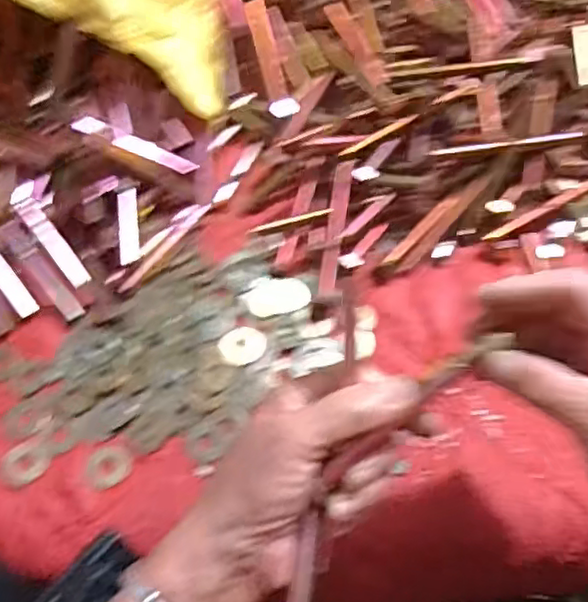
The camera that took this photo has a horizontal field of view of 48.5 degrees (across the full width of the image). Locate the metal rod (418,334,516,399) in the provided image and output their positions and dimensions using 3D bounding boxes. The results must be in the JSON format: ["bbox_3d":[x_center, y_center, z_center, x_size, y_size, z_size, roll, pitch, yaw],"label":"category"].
[{"bbox_3d":[0.078,0.027,0.297,0.049,0.006,0.009,-28,68,-5],"label":"metal rod"}]

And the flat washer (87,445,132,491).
[{"bbox_3d":[-0.112,0.101,0.394,0.024,0.004,0.025,0,61,1],"label":"flat washer"}]

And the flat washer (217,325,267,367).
[{"bbox_3d":[-0.034,0.029,0.427,0.028,0.004,0.027,31,66,16],"label":"flat washer"}]

